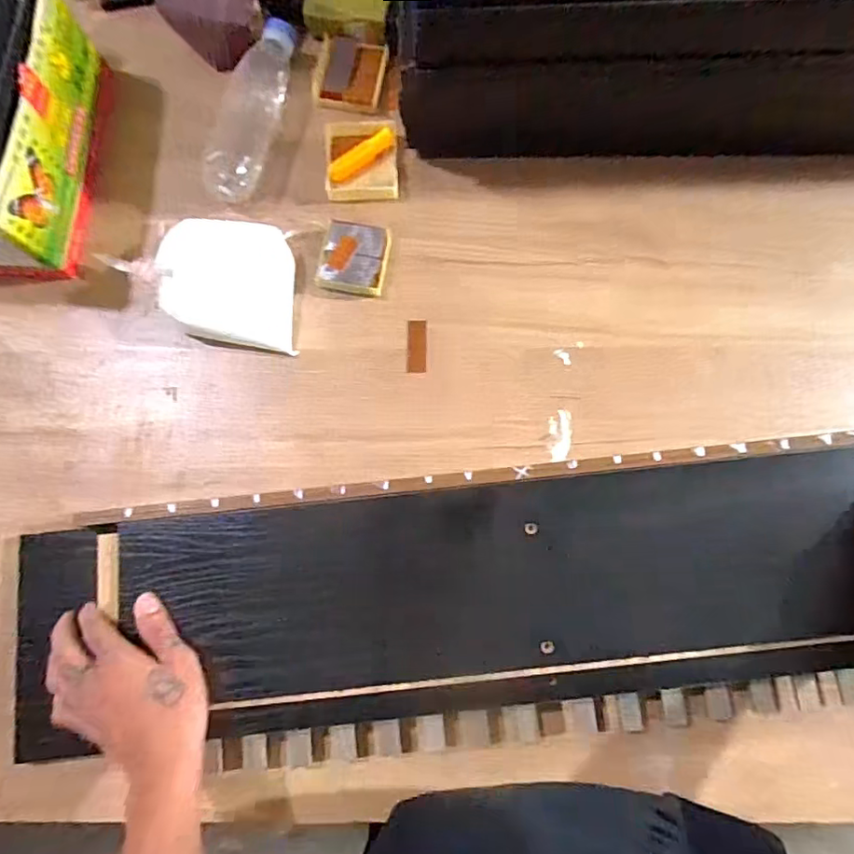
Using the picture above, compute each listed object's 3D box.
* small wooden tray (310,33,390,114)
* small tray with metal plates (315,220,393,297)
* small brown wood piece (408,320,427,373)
[{"bbox_3d":[-0.080,-0.370,0.590,0.073,0.011,0.085,10,79,3],"label":"small wooden tray"},{"bbox_3d":[-0.070,-0.167,0.549,0.065,0.019,0.071,10,79,4],"label":"small tray with metal plates"},{"bbox_3d":[-0.009,-0.078,0.545,0.018,0.009,0.050,0,79,1],"label":"small brown wood piece"}]

